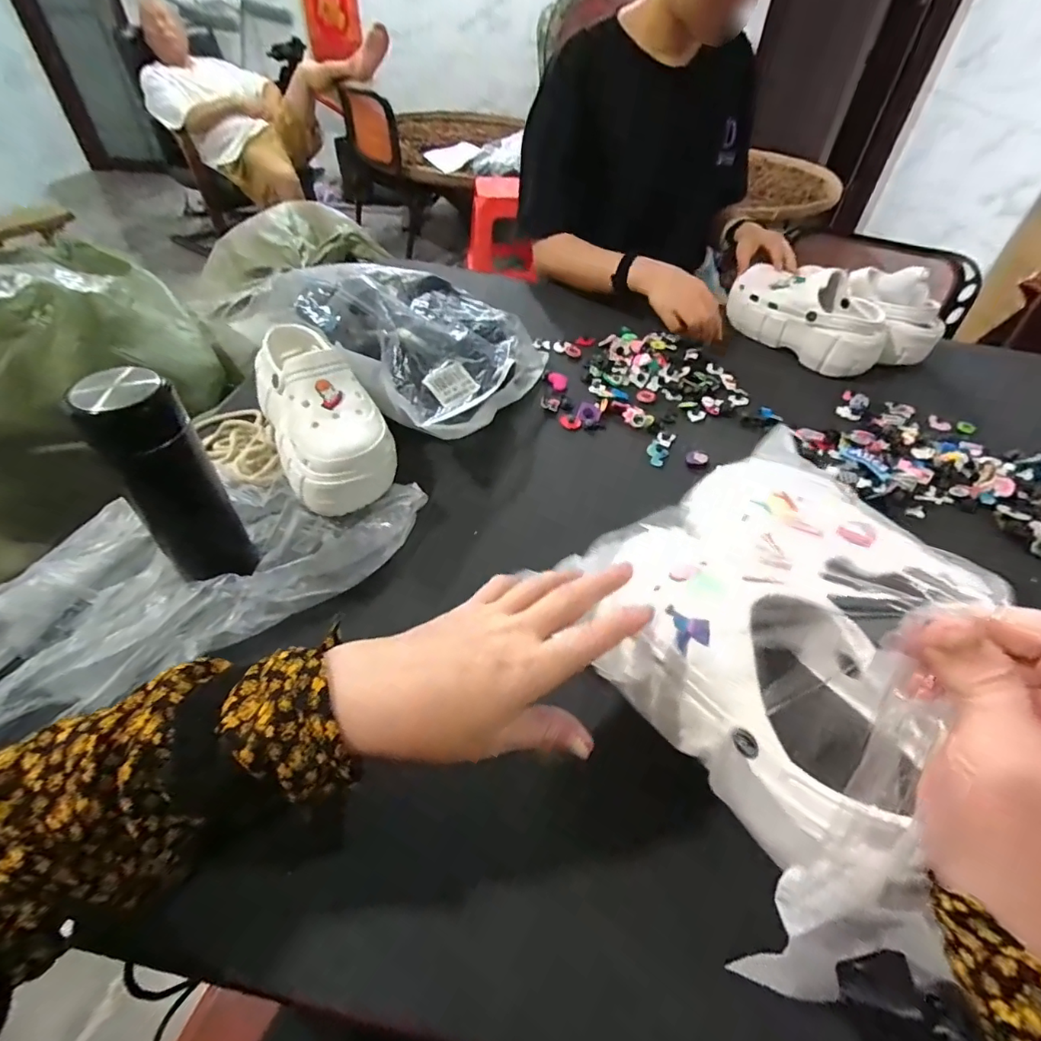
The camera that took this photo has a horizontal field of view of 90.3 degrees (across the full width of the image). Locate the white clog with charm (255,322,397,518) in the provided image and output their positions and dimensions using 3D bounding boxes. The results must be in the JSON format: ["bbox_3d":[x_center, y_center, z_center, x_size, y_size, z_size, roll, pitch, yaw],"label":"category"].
[{"bbox_3d":[-0.219,-0.125,0.553,0.107,0.084,0.245,-24,68,-23],"label":"white clog with charm"}]

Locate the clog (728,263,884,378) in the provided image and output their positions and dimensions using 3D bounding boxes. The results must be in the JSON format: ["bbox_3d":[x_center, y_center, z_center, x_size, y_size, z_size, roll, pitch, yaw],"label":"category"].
[{"bbox_3d":[0.439,-0.320,0.804,0.244,0.089,0.108,36,55,26],"label":"clog"}]

